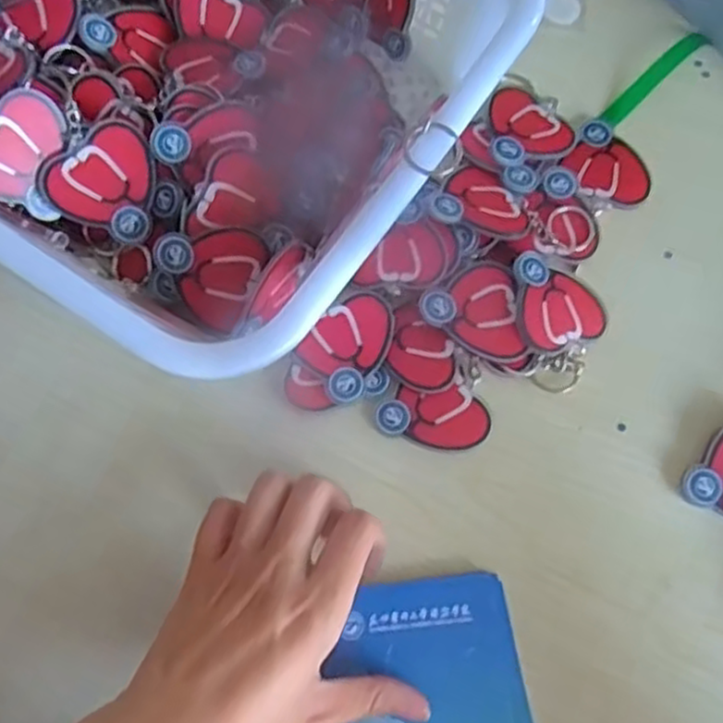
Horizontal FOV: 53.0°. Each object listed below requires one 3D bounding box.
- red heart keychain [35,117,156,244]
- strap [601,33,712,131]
[{"bbox_3d":[-0.120,-0.088,0.347,0.051,0.007,0.050,27,90,-11],"label":"red heart keychain"},{"bbox_3d":[0.166,-0.162,0.411,0.082,0.009,0.012,-43,79,-12],"label":"strap"}]

